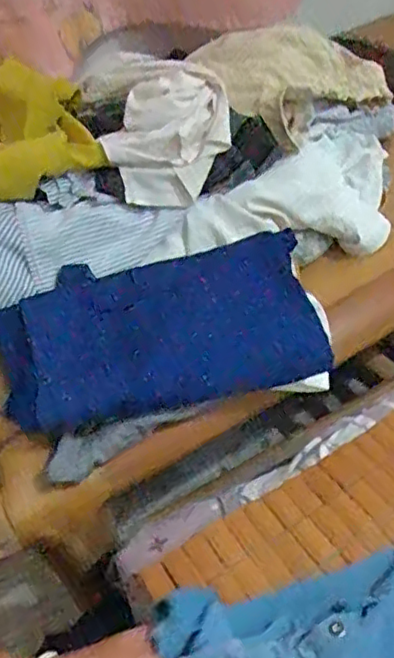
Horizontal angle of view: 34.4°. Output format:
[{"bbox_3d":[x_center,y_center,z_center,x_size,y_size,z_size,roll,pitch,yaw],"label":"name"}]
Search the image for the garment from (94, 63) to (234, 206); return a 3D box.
[{"bbox_3d":[-0.035,-0.227,0.743,0.145,0.094,0.136,-6,46,2],"label":"garment"}]

